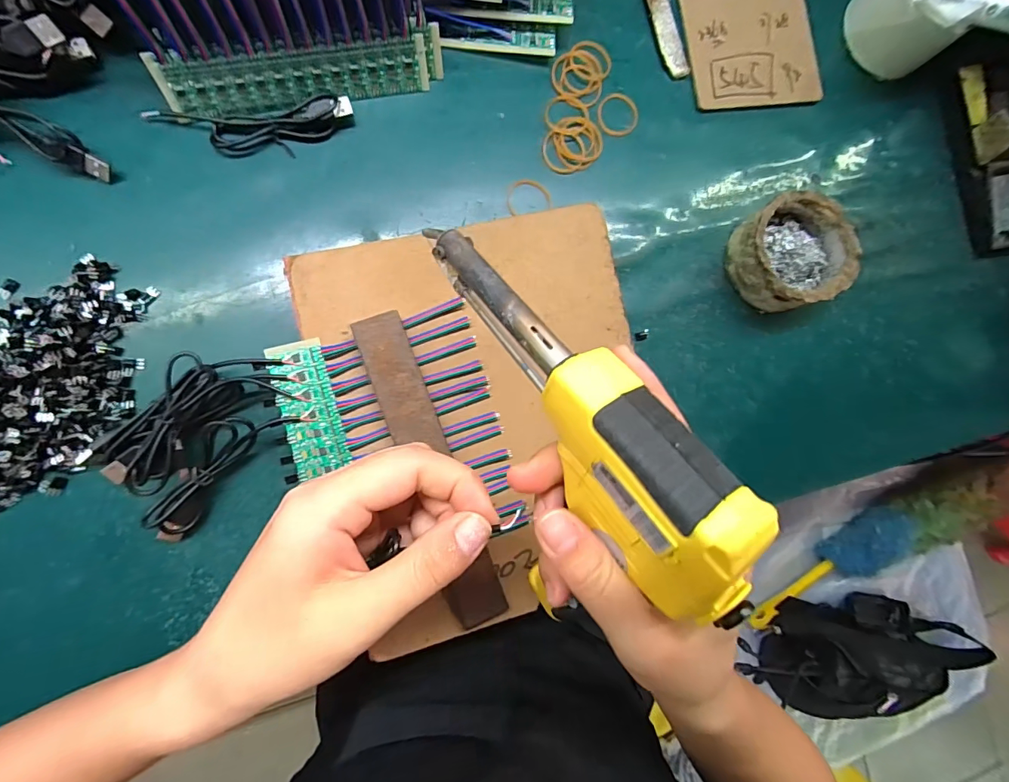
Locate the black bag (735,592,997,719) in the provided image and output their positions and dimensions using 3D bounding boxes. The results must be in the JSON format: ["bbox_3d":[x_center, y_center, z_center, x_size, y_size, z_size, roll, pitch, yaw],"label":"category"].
[{"bbox_3d":[0.547,0.405,0.664,0.425,0.094,0.158,4,87,-9],"label":"black bag"}]

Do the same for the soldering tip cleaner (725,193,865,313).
[{"bbox_3d":[0.217,-0.105,0.333,0.086,0.039,0.077,-35,92,-10],"label":"soldering tip cleaner"}]

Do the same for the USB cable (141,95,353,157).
[{"bbox_3d":[-0.164,-0.175,0.292,0.124,0.010,0.030,-12,88,-10],"label":"USB cable"}]

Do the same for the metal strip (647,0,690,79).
[{"bbox_3d":[0.124,-0.295,0.344,0.021,0.004,0.098,-19,92,-13],"label":"metal strip"}]

